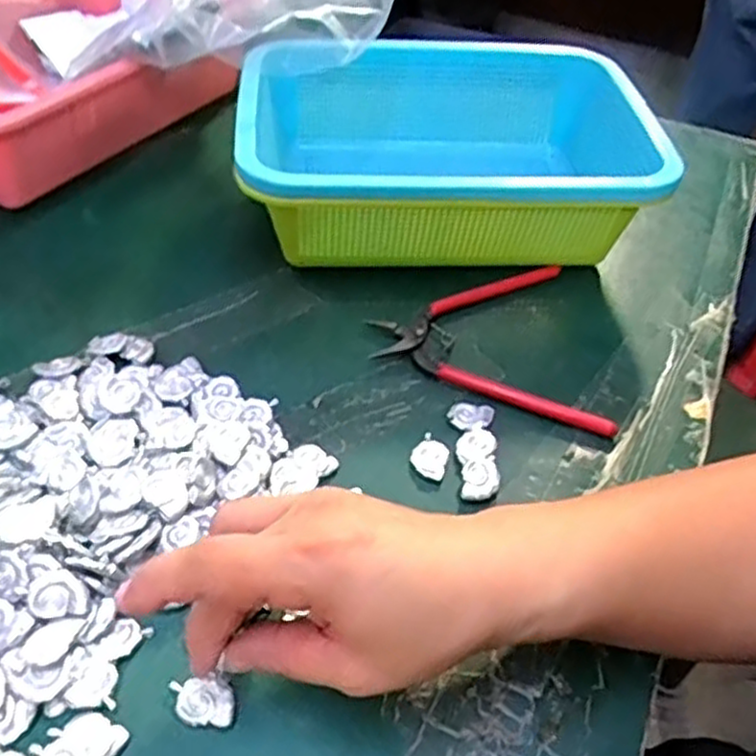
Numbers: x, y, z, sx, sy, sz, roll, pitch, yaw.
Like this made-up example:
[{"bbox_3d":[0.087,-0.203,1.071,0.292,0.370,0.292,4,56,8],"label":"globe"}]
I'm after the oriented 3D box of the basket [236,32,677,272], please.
[{"bbox_3d":[0.040,-0.145,0.513,0.252,0.087,0.194,-2,46,-7],"label":"basket"}]

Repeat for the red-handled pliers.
[{"bbox_3d":[0.061,-0.021,0.447,0.125,0.009,0.141,-1,46,-6],"label":"red-handled pliers"}]

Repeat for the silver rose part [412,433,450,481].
[{"bbox_3d":[0.028,0.040,0.386,0.021,0.004,0.023,2,45,-2],"label":"silver rose part"}]

